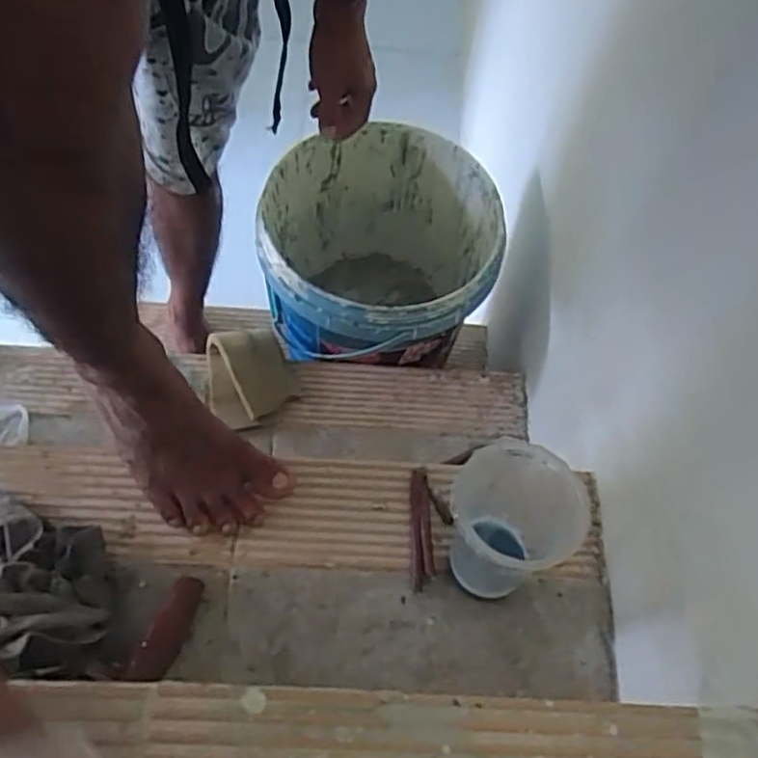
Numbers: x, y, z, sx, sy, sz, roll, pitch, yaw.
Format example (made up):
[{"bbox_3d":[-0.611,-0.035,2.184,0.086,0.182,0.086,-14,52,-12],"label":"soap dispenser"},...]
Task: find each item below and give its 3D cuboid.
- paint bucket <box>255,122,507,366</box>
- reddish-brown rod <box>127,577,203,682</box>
[{"bbox_3d":[-0.004,-0.142,1.000,0.296,0.277,0.312,2,60,-3],"label":"paint bucket"},{"bbox_3d":[-0.161,0.192,0.540,0.025,0.014,0.088,17,41,5],"label":"reddish-brown rod"}]

